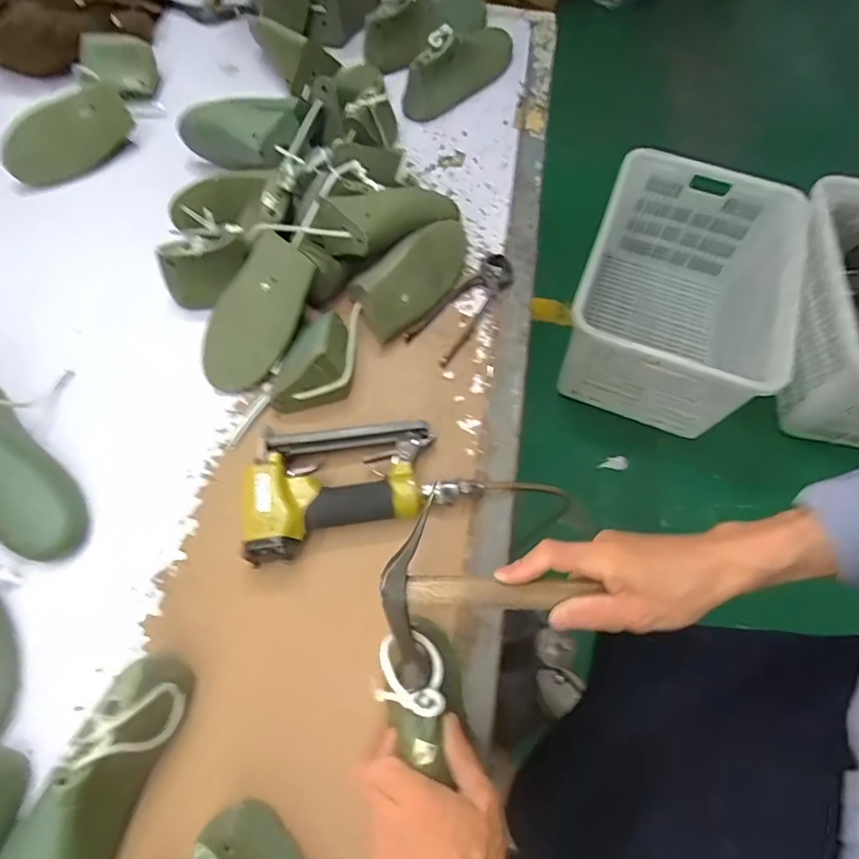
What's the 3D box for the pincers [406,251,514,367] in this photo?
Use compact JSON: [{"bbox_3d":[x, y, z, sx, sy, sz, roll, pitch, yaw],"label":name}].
[{"bbox_3d":[0.046,-0.156,0.659,0.058,0.020,0.172,33,70,13],"label":"pincers"}]

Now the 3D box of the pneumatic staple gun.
[{"bbox_3d":[-0.078,0.043,0.543,0.232,0.047,0.132,-16,67,-8],"label":"pneumatic staple gun"}]

